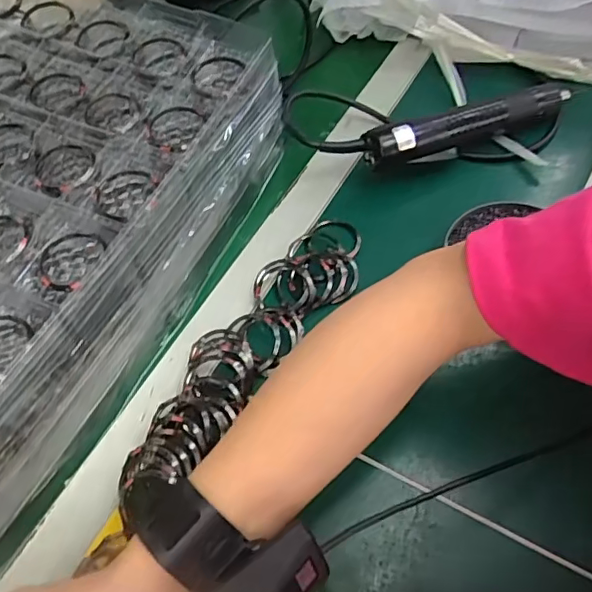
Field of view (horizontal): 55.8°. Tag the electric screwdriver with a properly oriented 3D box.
[{"bbox_3d":[0.159,-0.159,0.502,0.206,0.029,0.032,-22,58,-10],"label":"electric screwdriver"}]

